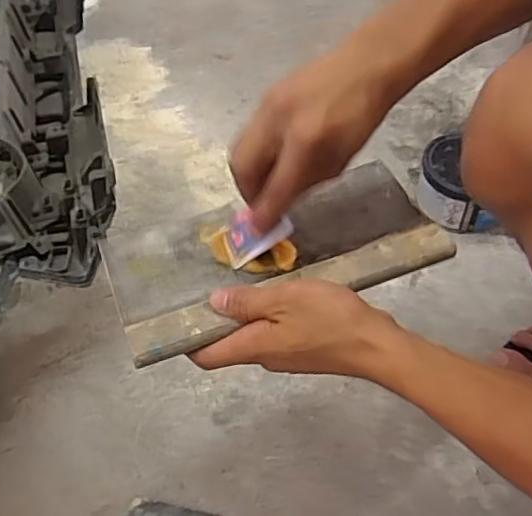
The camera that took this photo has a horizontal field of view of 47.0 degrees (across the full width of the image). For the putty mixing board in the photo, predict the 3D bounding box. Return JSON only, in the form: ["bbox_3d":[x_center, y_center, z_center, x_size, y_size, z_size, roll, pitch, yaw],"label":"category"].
[{"bbox_3d":[0.005,-0.010,0.463,0.242,0.018,0.120,-18,49,-13],"label":"putty mixing board"}]

